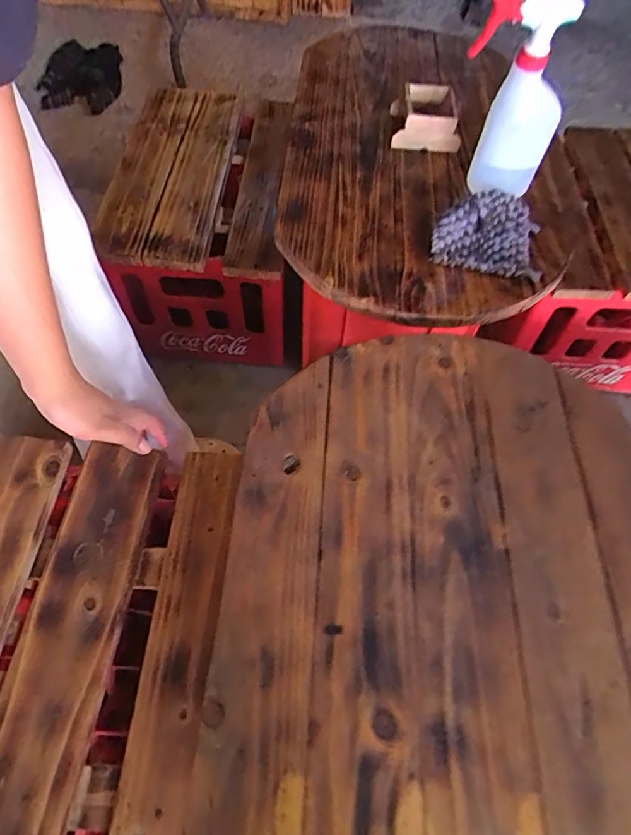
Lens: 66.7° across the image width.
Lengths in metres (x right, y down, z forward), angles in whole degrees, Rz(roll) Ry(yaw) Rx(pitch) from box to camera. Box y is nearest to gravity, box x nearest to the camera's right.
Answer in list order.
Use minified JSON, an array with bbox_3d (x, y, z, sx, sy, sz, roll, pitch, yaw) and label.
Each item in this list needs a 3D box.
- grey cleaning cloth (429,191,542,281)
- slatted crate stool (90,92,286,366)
[{"bbox_3d":[0.212,-0.233,0.592,0.132,0.040,0.121,9,59,4],"label":"grey cleaning cloth"},{"bbox_3d":[-0.188,-0.341,0.897,0.270,0.292,0.432,1,57,-2],"label":"slatted crate stool"}]

